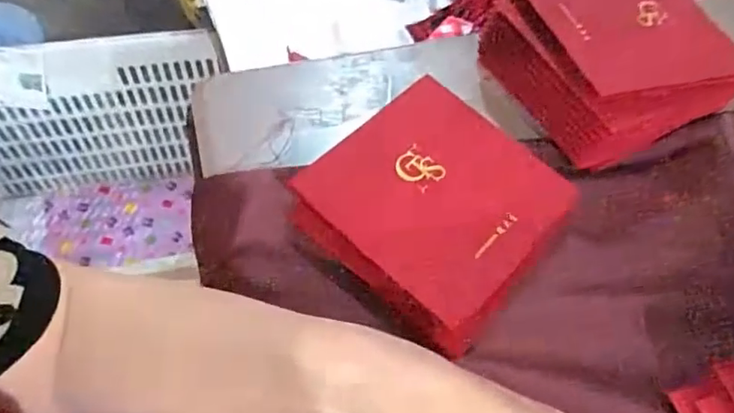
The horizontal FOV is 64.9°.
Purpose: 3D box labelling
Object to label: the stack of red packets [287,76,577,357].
[{"bbox_3d":[0.046,-0.003,0.380,0.142,0.039,0.144,37,62,19],"label":"stack of red packets"}]

